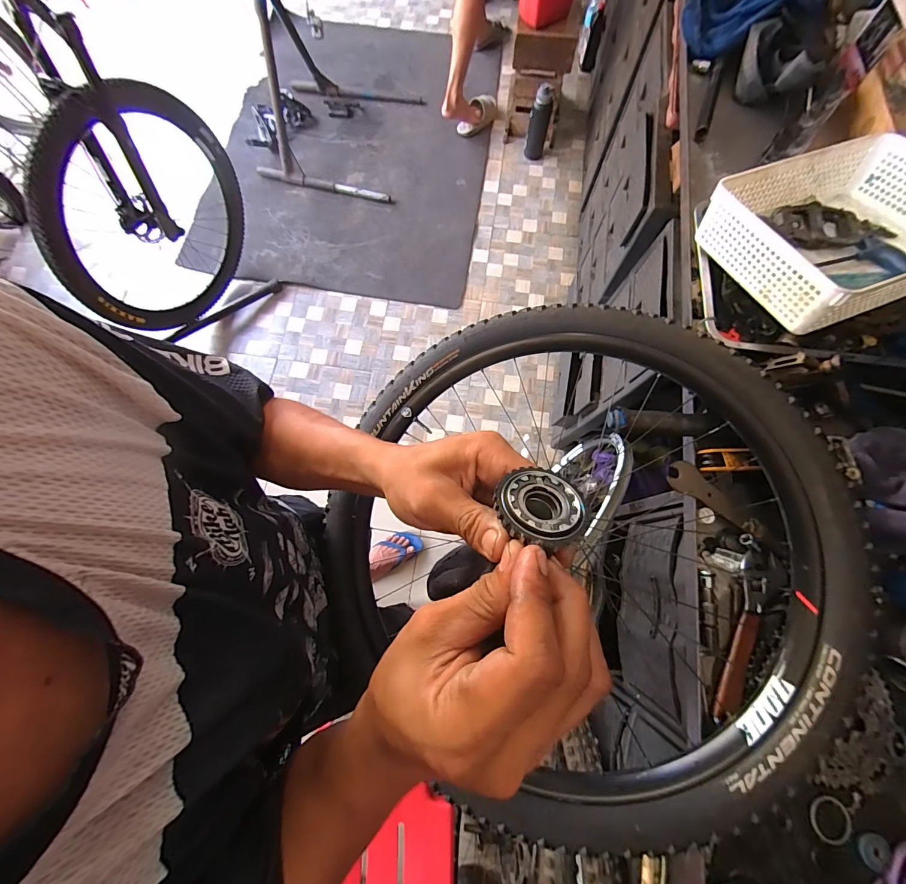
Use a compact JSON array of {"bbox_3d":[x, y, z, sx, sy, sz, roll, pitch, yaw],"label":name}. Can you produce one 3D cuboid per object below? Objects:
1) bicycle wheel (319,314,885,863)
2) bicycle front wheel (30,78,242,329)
[{"bbox_3d":[0.154,0.143,0.596,0.696,0.119,0.696,-4,75,15],"label":"bicycle wheel"},{"bbox_3d":[-0.958,-0.744,1.297,0.120,0.675,0.663,28,76,7],"label":"bicycle front wheel"}]

